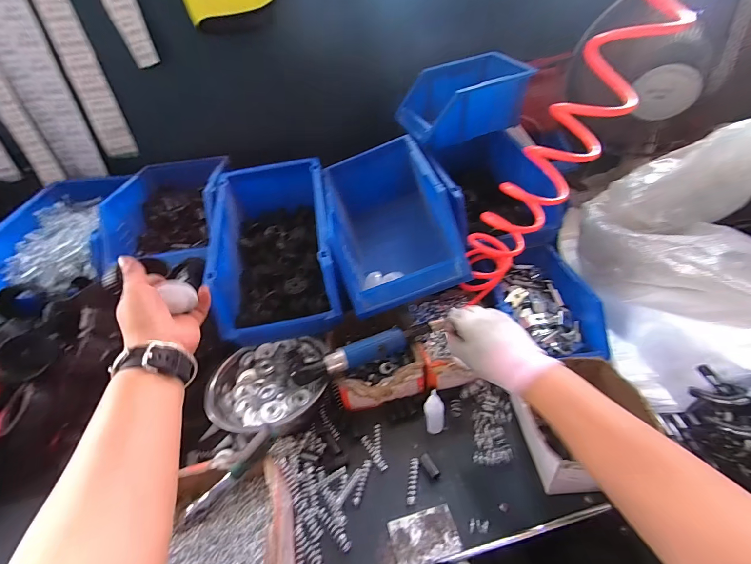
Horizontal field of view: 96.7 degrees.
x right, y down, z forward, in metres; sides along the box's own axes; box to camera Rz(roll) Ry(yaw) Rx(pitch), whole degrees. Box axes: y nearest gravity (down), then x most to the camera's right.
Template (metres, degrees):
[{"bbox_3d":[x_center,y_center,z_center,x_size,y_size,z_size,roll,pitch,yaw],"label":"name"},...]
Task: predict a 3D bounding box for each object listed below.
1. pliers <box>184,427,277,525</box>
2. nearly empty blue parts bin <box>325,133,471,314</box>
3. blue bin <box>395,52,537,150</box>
[{"bbox_3d":[-0.173,0.232,0.402,0.137,0.021,0.015,-45,44,-3],"label":"pliers"},{"bbox_3d":[0.026,-0.129,0.626,0.199,0.159,0.360,-21,37,11],"label":"nearly empty blue parts bin"},{"bbox_3d":[0.177,-0.380,0.704,0.233,0.124,0.148,-16,37,-13],"label":"blue bin"}]

